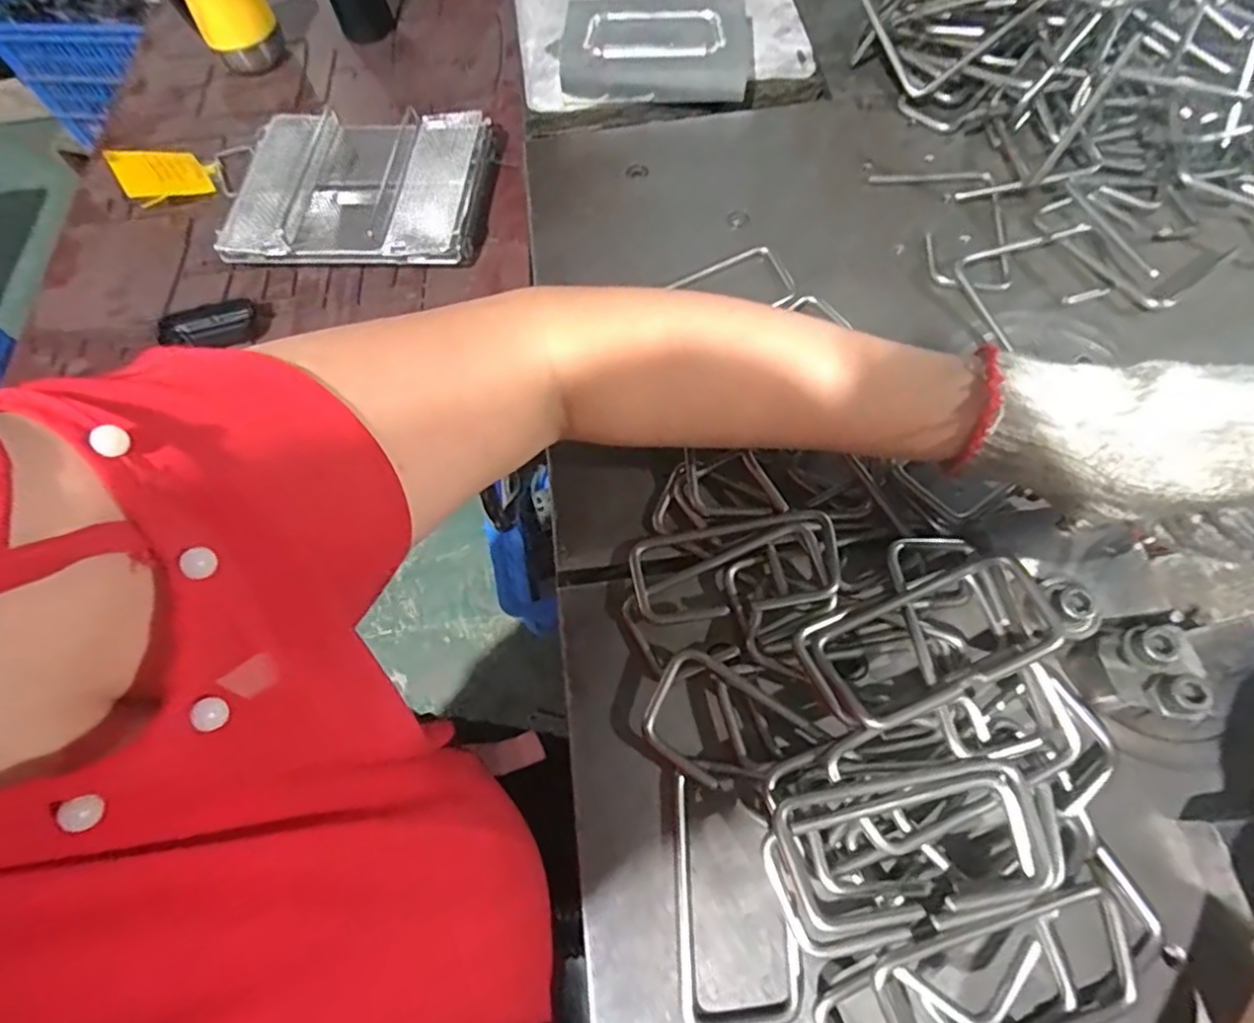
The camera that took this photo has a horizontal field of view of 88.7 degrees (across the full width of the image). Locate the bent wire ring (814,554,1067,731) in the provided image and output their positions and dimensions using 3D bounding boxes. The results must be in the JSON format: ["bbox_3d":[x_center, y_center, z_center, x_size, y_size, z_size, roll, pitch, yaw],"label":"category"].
[{"bbox_3d":[0.143,0.059,0.293,0.104,0.011,0.051,-25,56,-1],"label":"bent wire ring"}]

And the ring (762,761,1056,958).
[{"bbox_3d":[0.113,0.141,0.263,0.109,0.011,0.059,-14,72,3],"label":"ring"}]

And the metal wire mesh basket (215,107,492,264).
[{"bbox_3d":[-0.349,-0.411,0.805,0.336,0.034,0.246,2,67,5],"label":"metal wire mesh basket"}]

